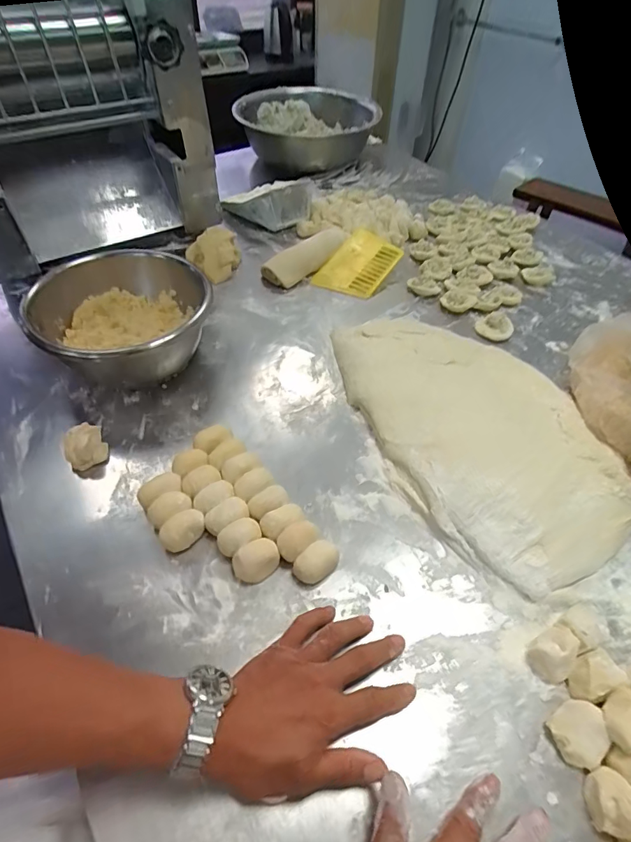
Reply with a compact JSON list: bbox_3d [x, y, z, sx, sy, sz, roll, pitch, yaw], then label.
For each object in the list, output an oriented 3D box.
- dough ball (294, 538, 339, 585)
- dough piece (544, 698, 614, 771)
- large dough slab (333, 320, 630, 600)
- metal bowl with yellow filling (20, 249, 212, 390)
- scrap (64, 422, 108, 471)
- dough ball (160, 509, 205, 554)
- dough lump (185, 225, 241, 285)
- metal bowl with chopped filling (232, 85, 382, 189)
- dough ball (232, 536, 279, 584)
[{"bbox_3d":[0.002,0.151,0.481,0.053,0.027,0.030,-34,57,-27],"label":"dough ball"},{"bbox_3d":[0.224,0.266,0.383,0.041,0.027,0.045,1,48,-1],"label":"dough piece"},{"bbox_3d":[0.214,-0.006,0.605,0.263,0.053,0.435,-16,51,-15],"label":"large dough slab"},{"bbox_3d":[-0.282,-0.146,0.670,0.230,0.117,0.251,1,48,-1],"label":"metal bowl with yellow filling"},{"bbox_3d":[-0.288,0.034,0.565,0.046,0.046,0.051,-24,53,-21],"label":"scrap"},{"bbox_3d":[-0.145,0.123,0.497,0.049,0.030,0.028,-30,56,-25],"label":"dough ball"},{"bbox_3d":[-0.194,-0.318,0.856,0.096,0.058,0.107,-8,49,-9],"label":"dough lump"},{"bbox_3d":[-0.026,-0.835,1.269,0.382,0.129,0.381,1,48,-1],"label":"metal bowl with chopped filling"},{"bbox_3d":[-0.063,0.149,0.478,0.048,0.029,0.032,-24,53,-21],"label":"dough ball"}]

